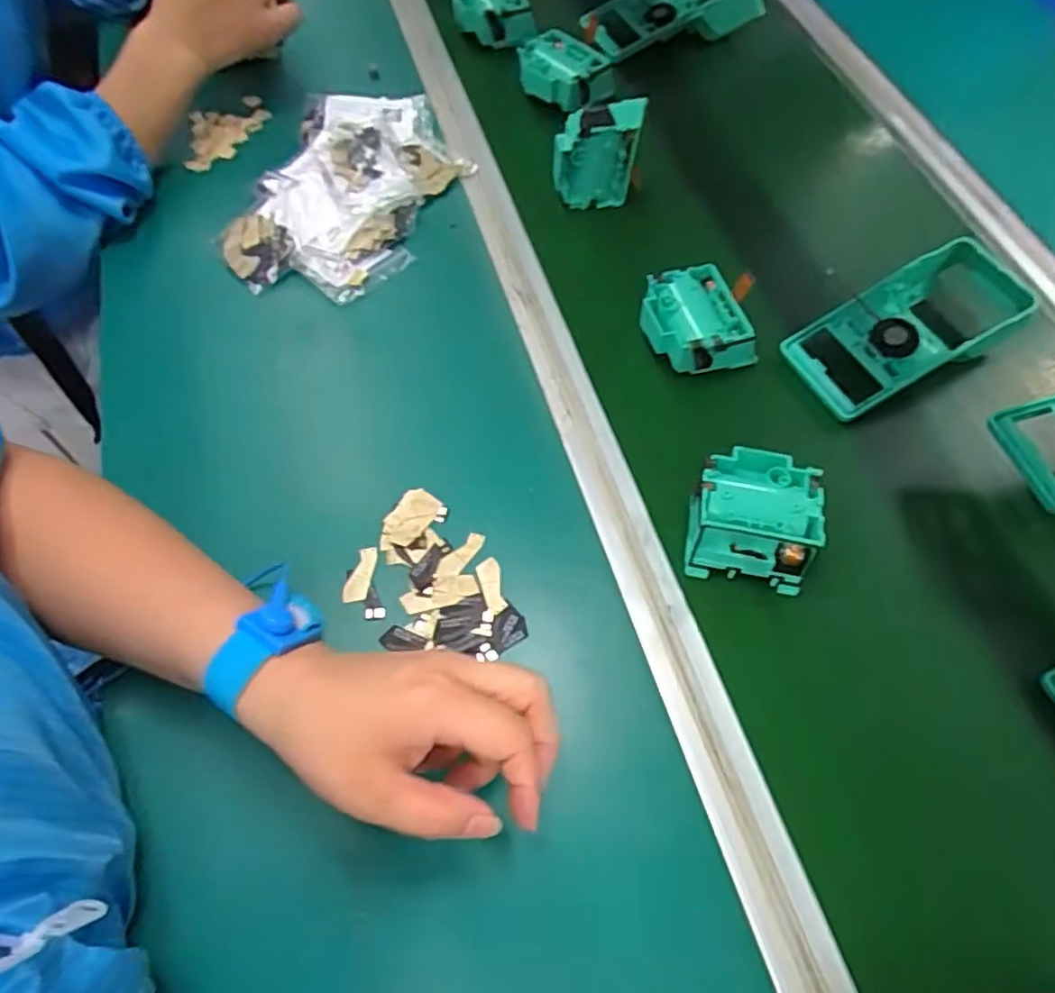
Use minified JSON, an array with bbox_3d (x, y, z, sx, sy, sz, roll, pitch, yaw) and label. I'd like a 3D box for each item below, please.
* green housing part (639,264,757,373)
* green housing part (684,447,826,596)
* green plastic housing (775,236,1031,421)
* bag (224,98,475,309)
[{"bbox_3d":[0.128,-0.134,0.503,0.073,0.043,0.076,-16,63,-11],"label":"green housing part"},{"bbox_3d":[0.144,0.014,0.432,0.075,0.044,0.078,11,61,4],"label":"green housing part"},{"bbox_3d":[0.297,-0.129,0.514,0.191,0.045,0.085,-28,65,-4],"label":"green plastic housing"},{"bbox_3d":[-0.153,-0.279,0.597,0.157,0.026,0.275,15,61,6],"label":"bag"}]

